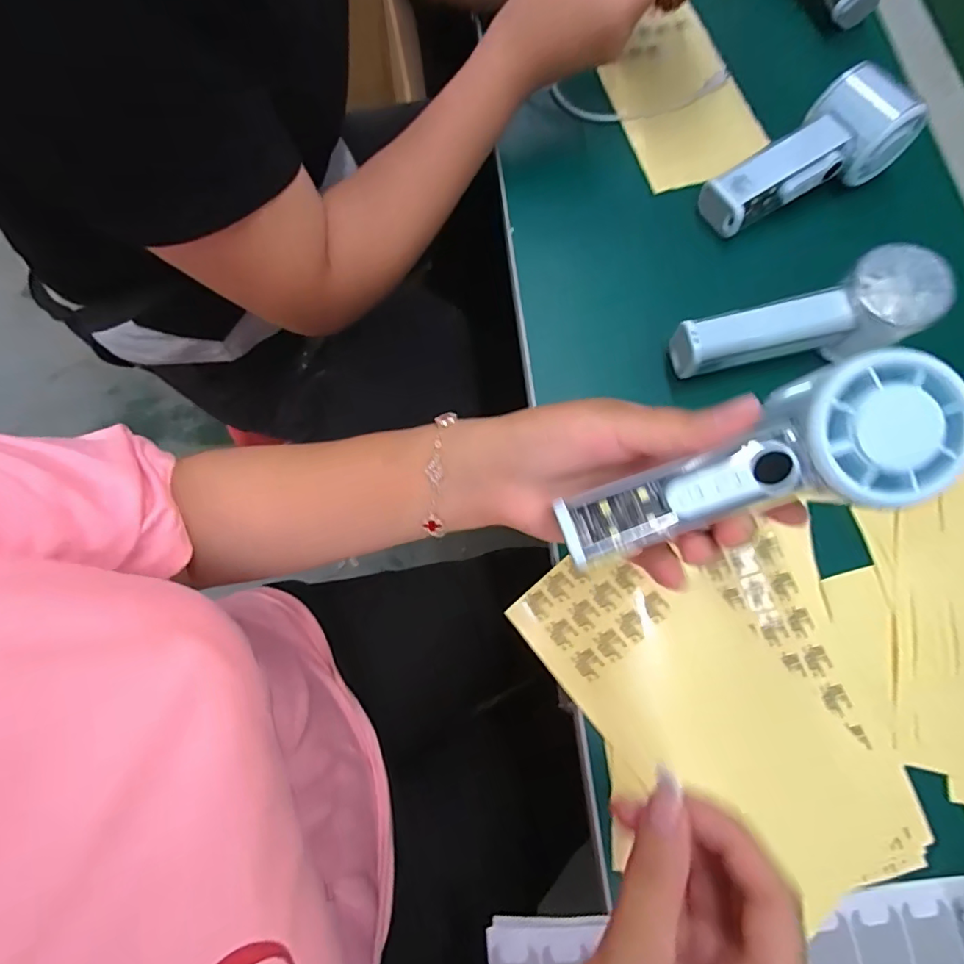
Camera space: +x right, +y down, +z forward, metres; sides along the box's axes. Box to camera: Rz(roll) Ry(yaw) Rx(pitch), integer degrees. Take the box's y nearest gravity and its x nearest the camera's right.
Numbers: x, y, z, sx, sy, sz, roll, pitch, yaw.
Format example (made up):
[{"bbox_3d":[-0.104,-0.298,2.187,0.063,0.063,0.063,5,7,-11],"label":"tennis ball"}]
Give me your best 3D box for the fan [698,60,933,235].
[{"bbox_3d":[0.234,-0.227,0.382,0.139,0.074,0.062,-35,77,-12],"label":"fan"}]

